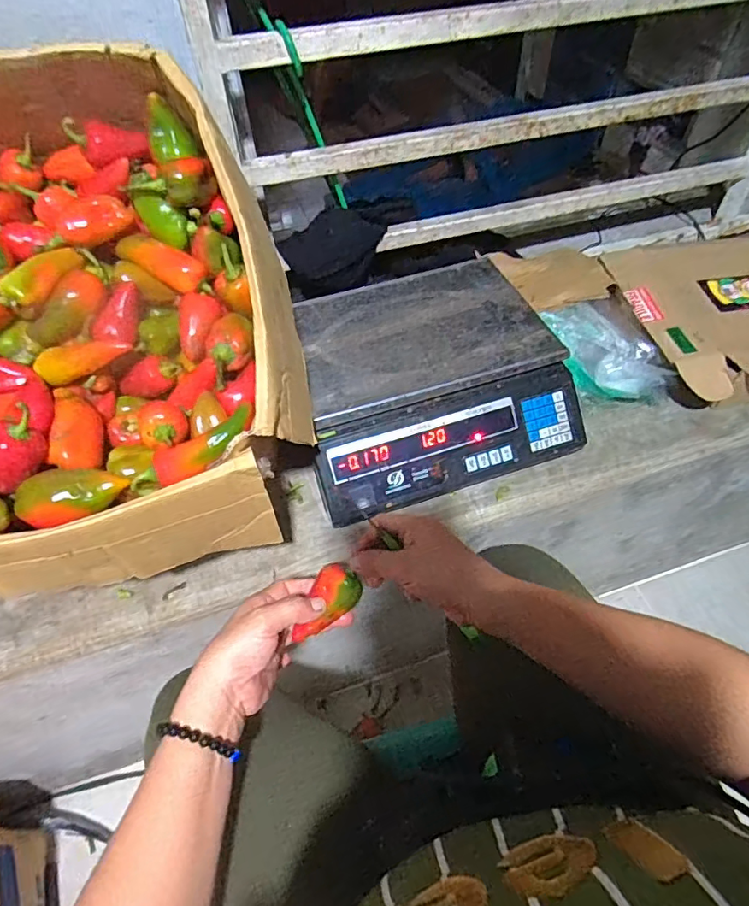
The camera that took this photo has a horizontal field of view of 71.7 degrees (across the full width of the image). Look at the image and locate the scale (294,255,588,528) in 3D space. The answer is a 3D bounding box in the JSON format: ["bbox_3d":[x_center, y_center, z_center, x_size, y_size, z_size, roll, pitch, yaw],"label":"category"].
[{"bbox_3d":[0.064,-0.104,0.682,0.327,0.102,0.302,-17,52,-8],"label":"scale"}]

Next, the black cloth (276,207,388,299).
[{"bbox_3d":[-0.057,-0.291,0.757,0.150,0.097,0.057,-7,52,-1],"label":"black cloth"}]

